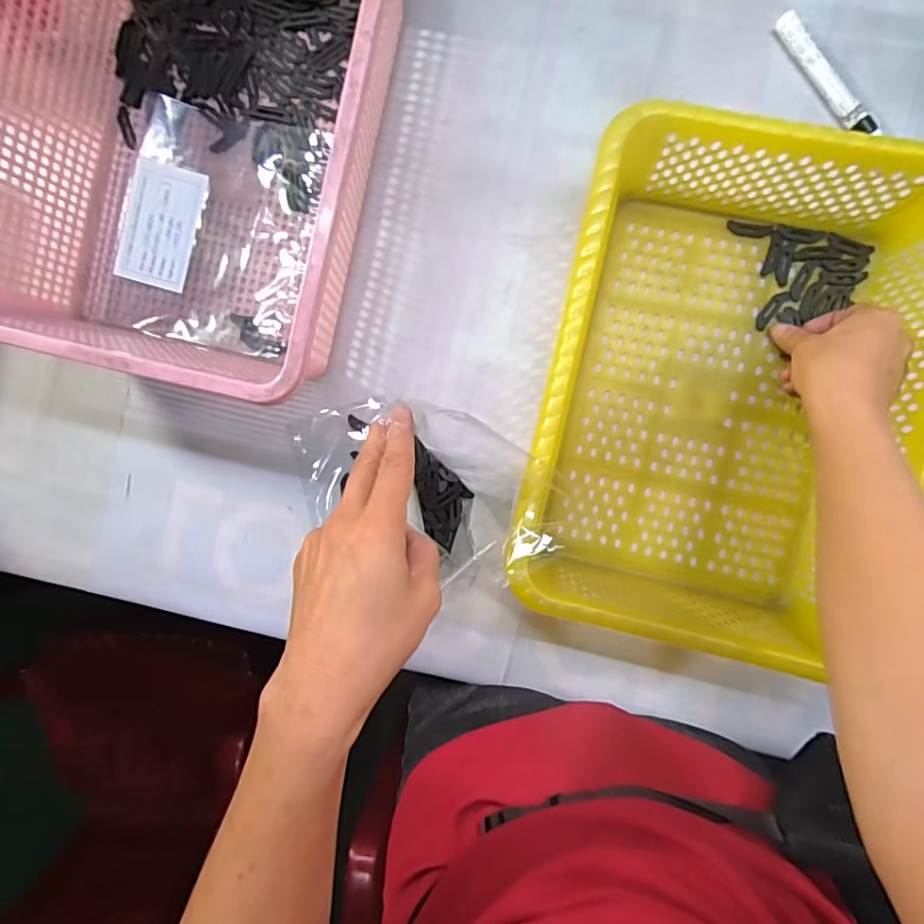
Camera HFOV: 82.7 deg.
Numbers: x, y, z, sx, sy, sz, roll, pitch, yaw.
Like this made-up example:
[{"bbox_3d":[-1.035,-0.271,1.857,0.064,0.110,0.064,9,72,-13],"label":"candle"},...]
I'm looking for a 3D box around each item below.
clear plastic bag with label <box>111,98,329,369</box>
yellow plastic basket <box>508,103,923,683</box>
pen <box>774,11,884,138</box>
[{"bbox_3d":[-0.218,-0.204,0.463,0.168,0.013,0.198,14,94,5],"label":"clear plastic bag with label"},{"bbox_3d":[0.189,-0.048,0.387,0.247,0.095,0.341,13,94,5],"label":"yellow plastic basket"},{"bbox_3d":[0.282,-0.298,0.408,0.016,0.013,0.114,-34,88,6],"label":"pen"}]

